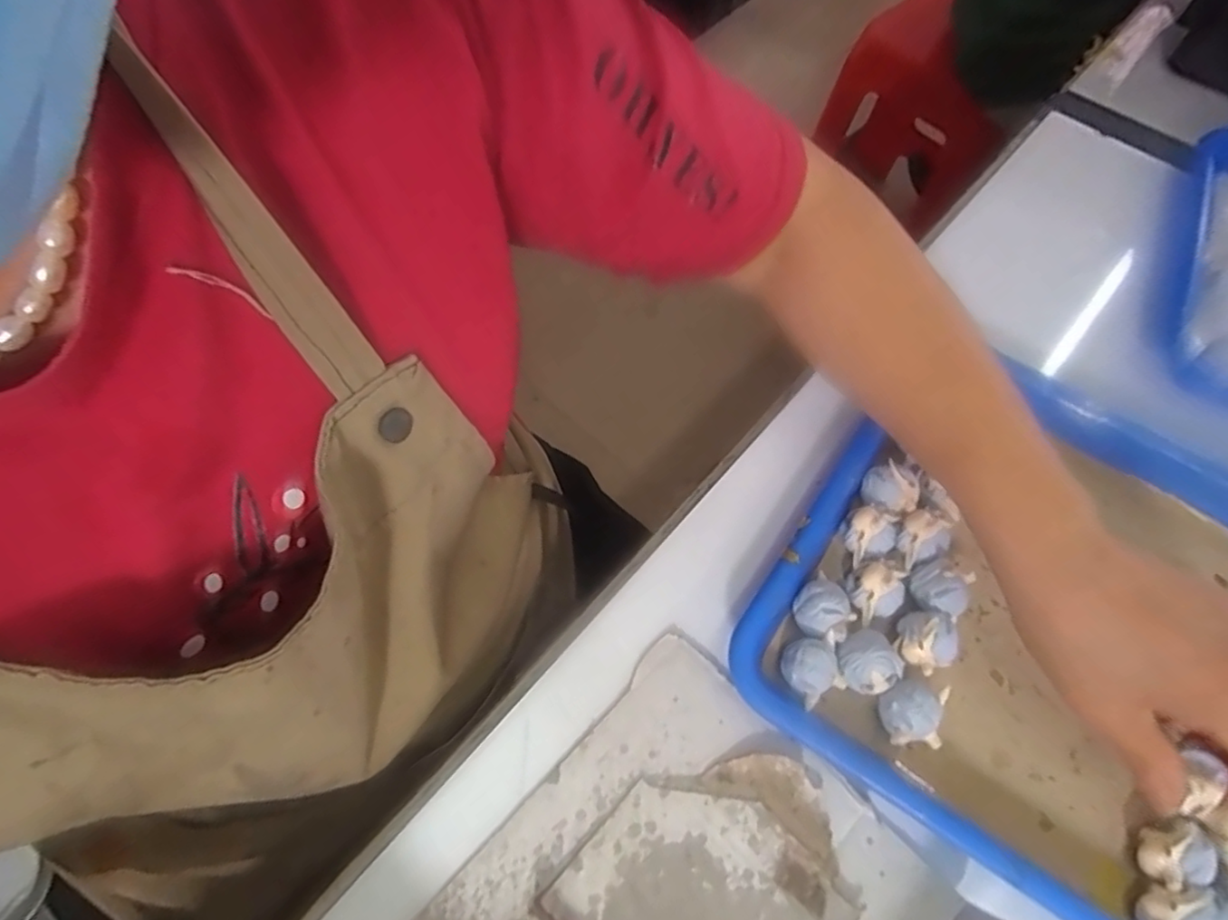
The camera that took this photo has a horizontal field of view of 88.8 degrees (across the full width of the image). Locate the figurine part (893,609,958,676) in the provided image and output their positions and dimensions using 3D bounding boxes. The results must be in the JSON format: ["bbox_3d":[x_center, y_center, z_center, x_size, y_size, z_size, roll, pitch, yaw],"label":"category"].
[{"bbox_3d":[0.147,0.088,0.302,0.025,0.027,0.026,-18,64,-10],"label":"figurine part"}]

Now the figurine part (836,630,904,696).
[{"bbox_3d":[0.120,0.096,0.298,0.027,0.020,0.028,0,63,-1],"label":"figurine part"}]

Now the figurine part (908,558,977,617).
[{"bbox_3d":[0.161,0.065,0.313,0.026,0.025,0.025,0,63,-1],"label":"figurine part"}]

